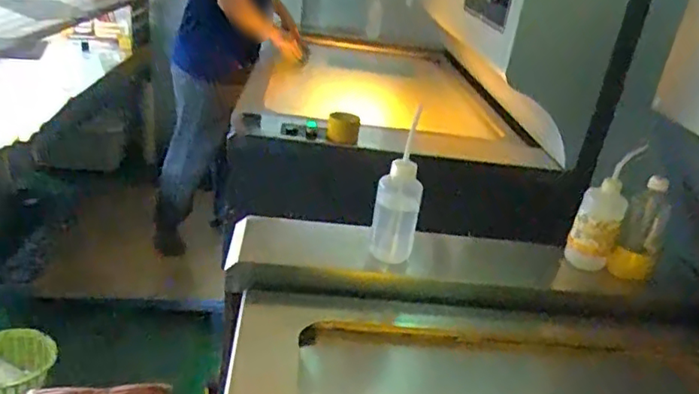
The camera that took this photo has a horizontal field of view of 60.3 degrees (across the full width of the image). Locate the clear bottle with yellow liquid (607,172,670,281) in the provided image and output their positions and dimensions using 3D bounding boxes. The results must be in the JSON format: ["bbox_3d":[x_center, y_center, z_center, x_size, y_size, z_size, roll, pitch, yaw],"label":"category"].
[{"bbox_3d":[0.529,0.063,1.085,0.072,0.183,0.052,23,30,30],"label":"clear bottle with yellow liquid"}]

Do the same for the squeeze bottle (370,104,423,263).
[{"bbox_3d":[0.087,-0.006,1.047,0.080,0.255,0.083,10,25,5],"label":"squeeze bottle"}]

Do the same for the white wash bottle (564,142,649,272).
[{"bbox_3d":[0.460,0.028,1.100,0.082,0.207,0.076,18,27,21],"label":"white wash bottle"}]

